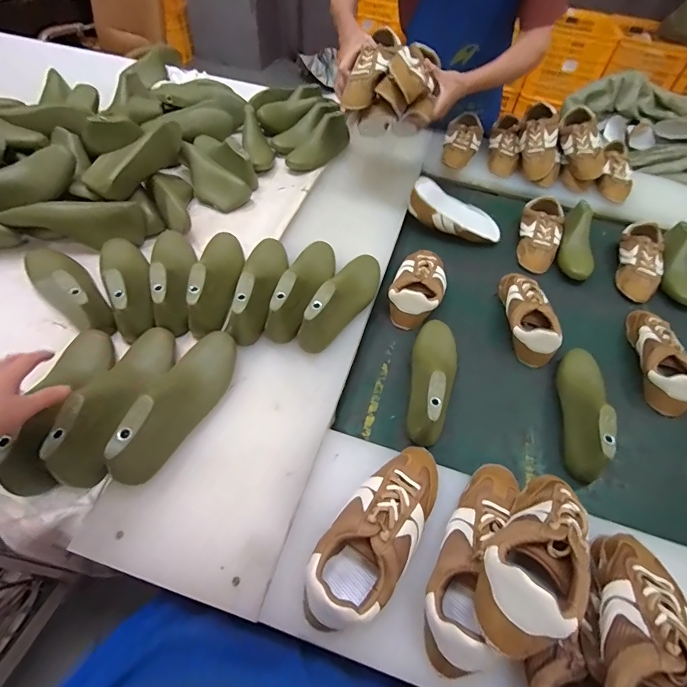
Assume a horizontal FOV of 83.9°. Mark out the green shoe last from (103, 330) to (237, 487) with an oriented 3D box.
[{"bbox_3d":[-0.223,0.071,0.533,0.072,0.084,0.241,12,53,5],"label":"green shoe last"}]

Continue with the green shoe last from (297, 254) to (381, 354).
[{"bbox_3d":[0.003,-0.089,0.690,0.080,0.088,0.243,22,55,13],"label":"green shoe last"}]

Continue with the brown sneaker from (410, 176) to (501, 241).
[{"bbox_3d":[0.270,-0.312,0.943,0.238,0.064,0.109,22,51,-9],"label":"brown sneaker"}]

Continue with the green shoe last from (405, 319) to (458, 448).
[{"bbox_3d":[0.157,0.041,0.640,0.074,0.076,0.252,13,53,6],"label":"green shoe last"}]

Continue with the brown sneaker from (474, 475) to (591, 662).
[{"bbox_3d":[0.210,0.212,0.405,0.097,0.074,0.219,36,41,20],"label":"brown sneaker"}]

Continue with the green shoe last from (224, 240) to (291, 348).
[{"bbox_3d":[-0.151,-0.115,0.682,0.080,0.081,0.248,7,53,1],"label":"green shoe last"}]

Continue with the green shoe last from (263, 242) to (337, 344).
[{"bbox_3d":[-0.070,-0.116,0.691,0.079,0.085,0.240,13,53,6],"label":"green shoe last"}]

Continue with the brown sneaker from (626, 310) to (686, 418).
[{"bbox_3d":[0.602,0.014,0.723,0.085,0.077,0.240,16,54,8],"label":"brown sneaker"}]

